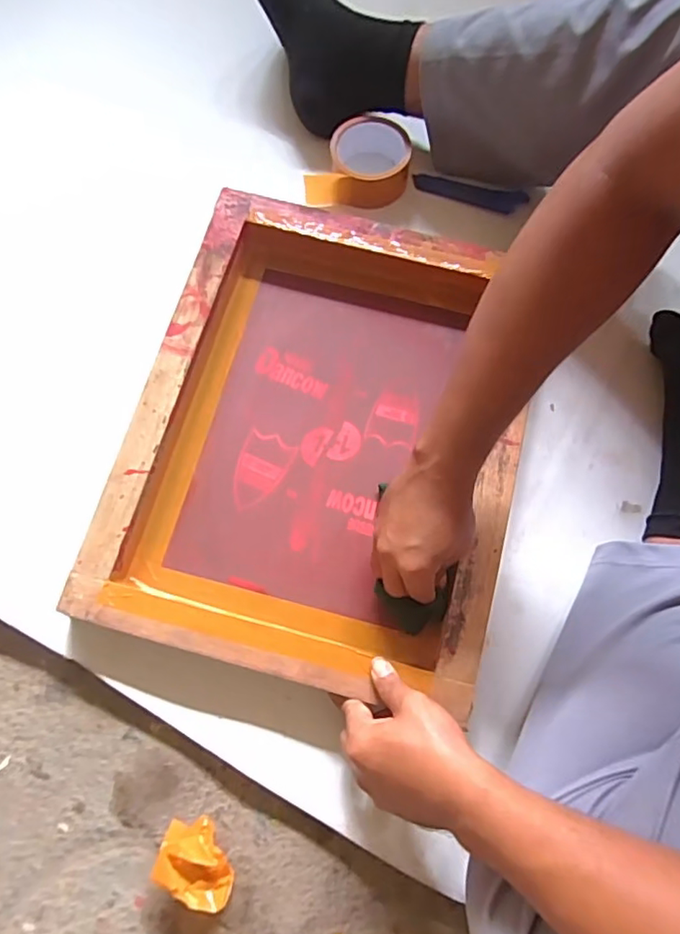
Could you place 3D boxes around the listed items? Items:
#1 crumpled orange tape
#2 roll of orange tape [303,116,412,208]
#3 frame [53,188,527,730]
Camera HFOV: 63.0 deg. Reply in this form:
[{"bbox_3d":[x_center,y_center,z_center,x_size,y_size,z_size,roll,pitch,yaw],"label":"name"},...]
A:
[{"bbox_3d":[-0.122,0.340,0.476,0.073,0.036,0.049,37,74,10],"label":"crumpled orange tape"},{"bbox_3d":[0.021,-0.356,0.637,0.113,0.052,0.090,6,74,0],"label":"roll of orange tape"},{"bbox_3d":[-0.014,-0.037,0.557,0.371,0.068,0.454,14,72,3],"label":"frame"}]

